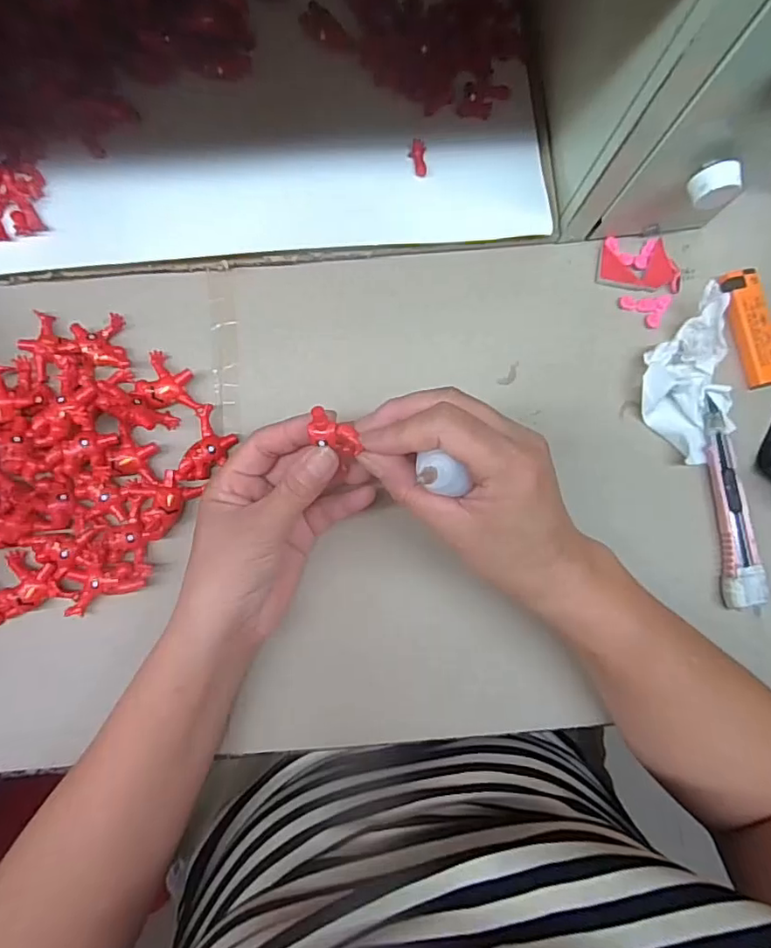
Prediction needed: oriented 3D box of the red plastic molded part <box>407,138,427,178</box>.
[{"bbox_3d":[0.022,-0.208,0.358,0.011,0.005,0.025,-11,84,-4],"label":"red plastic molded part"}]

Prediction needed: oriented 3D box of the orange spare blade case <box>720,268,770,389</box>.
[{"bbox_3d":[0.249,-0.099,0.369,0.022,0.016,0.080,-16,84,-4],"label":"orange spare blade case"}]

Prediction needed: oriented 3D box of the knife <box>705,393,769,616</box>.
[{"bbox_3d":[0.227,0.019,0.350,0.025,0.012,0.136,-3,83,-3],"label":"knife"}]

